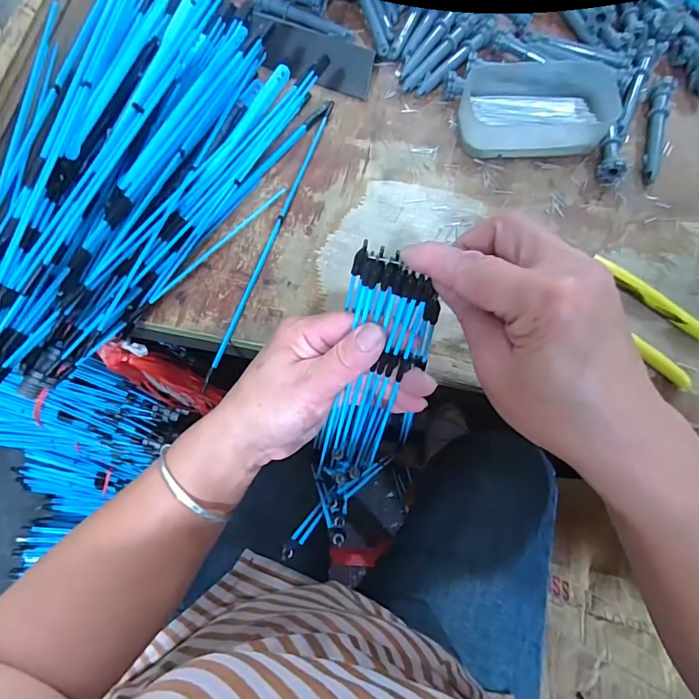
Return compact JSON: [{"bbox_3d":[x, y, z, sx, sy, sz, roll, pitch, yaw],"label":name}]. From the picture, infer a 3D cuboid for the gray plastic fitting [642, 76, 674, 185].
[{"bbox_3d":[0.256,-0.184,0.379,0.016,0.020,0.095,16,74,4],"label":"gray plastic fitting"}]

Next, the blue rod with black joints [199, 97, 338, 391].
[{"bbox_3d":[-0.061,-0.091,0.355,0.008,0.008,0.258,18,74,5],"label":"blue rod with black joints"}]

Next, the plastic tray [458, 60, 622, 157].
[{"bbox_3d":[0.153,-0.201,0.375,0.119,0.034,0.073,-6,74,-2],"label":"plastic tray"}]

